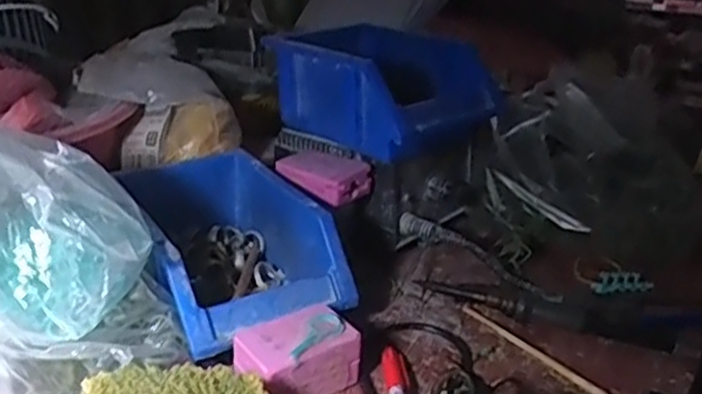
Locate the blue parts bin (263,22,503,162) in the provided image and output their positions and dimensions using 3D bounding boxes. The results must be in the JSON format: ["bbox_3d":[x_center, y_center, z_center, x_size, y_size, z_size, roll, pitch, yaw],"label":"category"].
[{"bbox_3d":[0.027,-0.096,0.644,0.135,0.086,0.198,-16,32,-35],"label":"blue parts bin"}]

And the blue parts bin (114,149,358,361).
[{"bbox_3d":[-0.085,0.035,0.535,0.124,0.070,0.196,-8,27,-23],"label":"blue parts bin"}]

